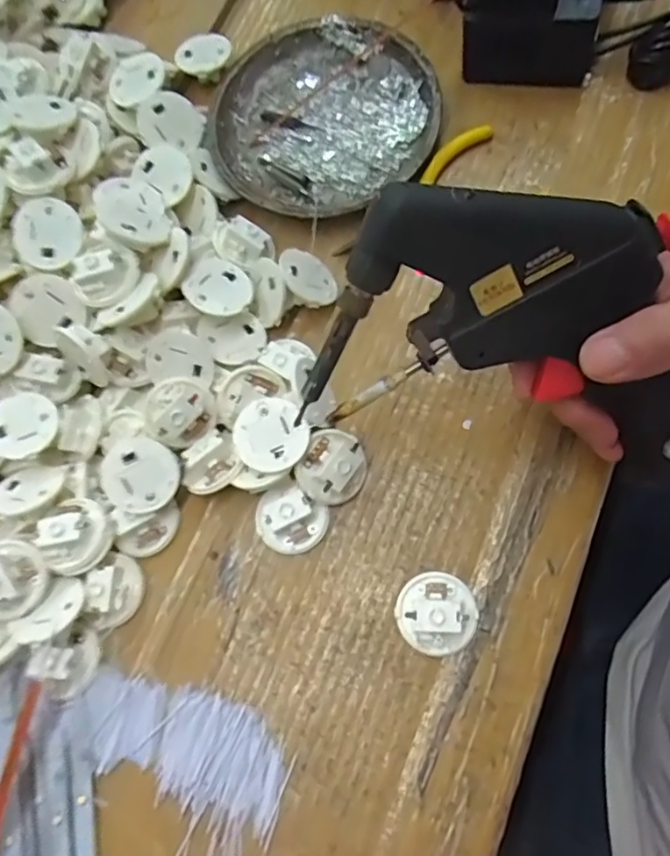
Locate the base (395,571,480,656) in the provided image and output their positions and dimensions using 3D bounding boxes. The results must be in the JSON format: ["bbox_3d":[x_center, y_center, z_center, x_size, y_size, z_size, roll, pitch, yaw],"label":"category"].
[{"bbox_3d":[0.050,0.090,0.290,0.036,0.017,0.038,-2,72,6],"label":"base"}]

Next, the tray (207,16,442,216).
[{"bbox_3d":[-0.010,-0.197,0.374,0.138,0.023,0.131,-2,72,6],"label":"tray"}]

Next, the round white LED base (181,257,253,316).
[{"bbox_3d":[-0.065,-0.079,0.336,0.036,0.005,0.038,8,65,-19],"label":"round white LED base"}]

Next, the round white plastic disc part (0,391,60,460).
[{"bbox_3d":[-0.171,-0.001,0.328,0.038,0.011,0.037,-2,72,6],"label":"round white plastic disc part"}]

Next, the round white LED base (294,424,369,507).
[{"bbox_3d":[-0.001,0.021,0.314,0.034,0.020,0.037,22,76,13],"label":"round white LED base"}]

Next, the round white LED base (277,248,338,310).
[{"bbox_3d":[-0.016,-0.087,0.345,0.038,0.004,0.038,18,53,-26],"label":"round white LED base"}]

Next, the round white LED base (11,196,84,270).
[{"bbox_3d":[-0.160,-0.109,0.334,0.038,0.006,0.038,0,96,-1],"label":"round white LED base"}]

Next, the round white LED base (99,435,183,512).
[{"bbox_3d":[-0.103,0.025,0.318,0.039,0.011,0.039,0,88,-8],"label":"round white LED base"}]

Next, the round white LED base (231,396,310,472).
[{"bbox_3d":[-0.034,0.004,0.311,0.036,0.011,0.038,-2,72,6],"label":"round white LED base"}]

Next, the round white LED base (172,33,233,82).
[{"bbox_3d":[-0.090,-0.254,0.408,0.039,0.011,0.037,-2,72,6],"label":"round white LED base"}]

